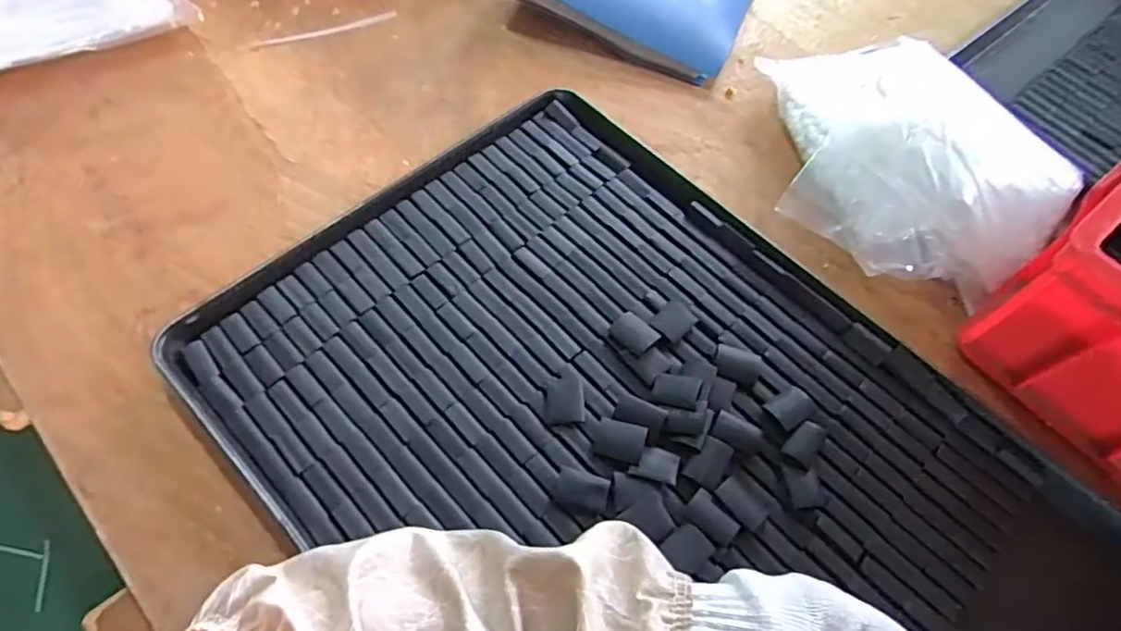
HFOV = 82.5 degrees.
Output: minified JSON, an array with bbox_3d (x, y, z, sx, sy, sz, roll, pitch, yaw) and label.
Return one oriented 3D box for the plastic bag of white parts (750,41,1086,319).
[{"bbox_3d":[0.299,-0.151,0.568,0.239,0.053,0.278,-31,68,-21],"label":"plastic bag of white parts"}]

